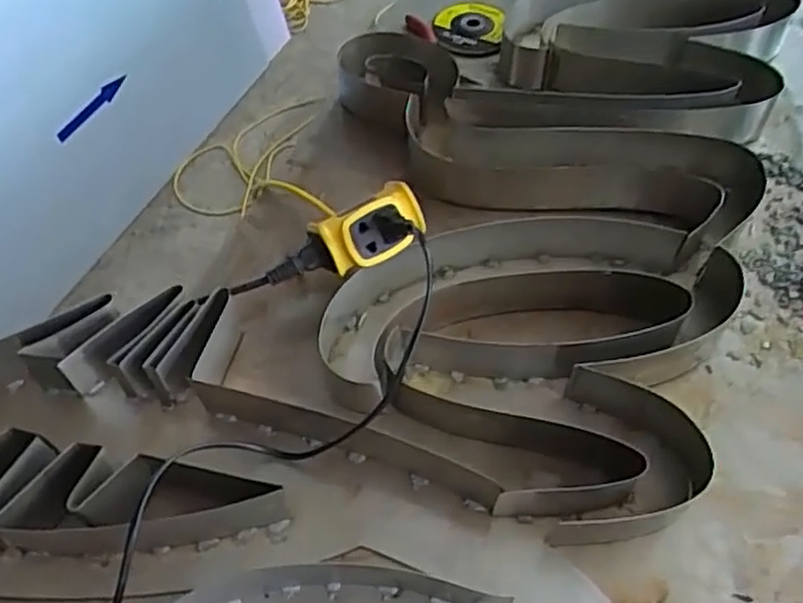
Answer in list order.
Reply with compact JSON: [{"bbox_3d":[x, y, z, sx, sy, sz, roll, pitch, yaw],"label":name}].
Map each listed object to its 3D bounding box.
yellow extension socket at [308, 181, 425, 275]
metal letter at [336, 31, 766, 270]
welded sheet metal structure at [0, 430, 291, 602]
[{"bbox_3d":[-0.024,-0.057,0.558,0.082,0.040,0.051,-29,101,-7],"label":"yellow extension socket"},{"bbox_3d":[0.109,-0.144,0.663,0.416,0.057,0.150,24,57,18],"label":"metal letter"},{"bbox_3d":[-0.234,0.141,0.458,0.310,0.054,0.087,6,53,5],"label":"welded sheet metal structure"}]

